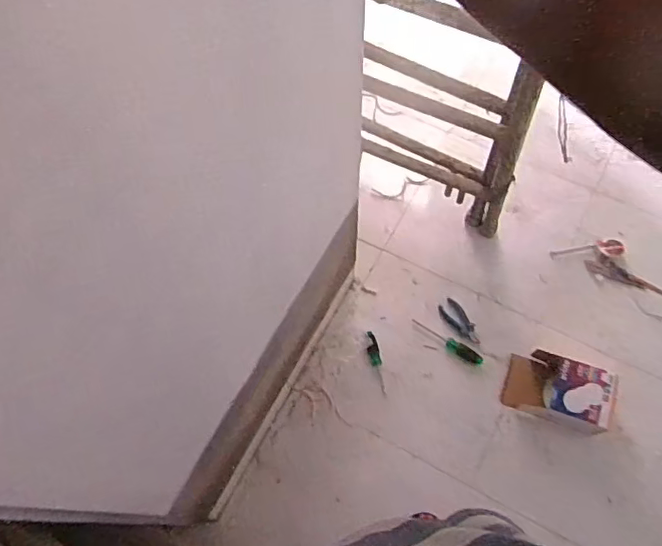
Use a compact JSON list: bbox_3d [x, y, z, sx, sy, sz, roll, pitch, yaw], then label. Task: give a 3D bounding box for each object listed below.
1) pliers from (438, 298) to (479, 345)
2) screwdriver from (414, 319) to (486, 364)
[{"bbox_3d":[0.424,0.164,1.843,0.079,0.023,0.165,-33,69,-13],"label":"pliers"},{"bbox_3d":[0.361,0.216,1.755,0.242,0.034,0.044,30,69,14],"label":"screwdriver"}]

